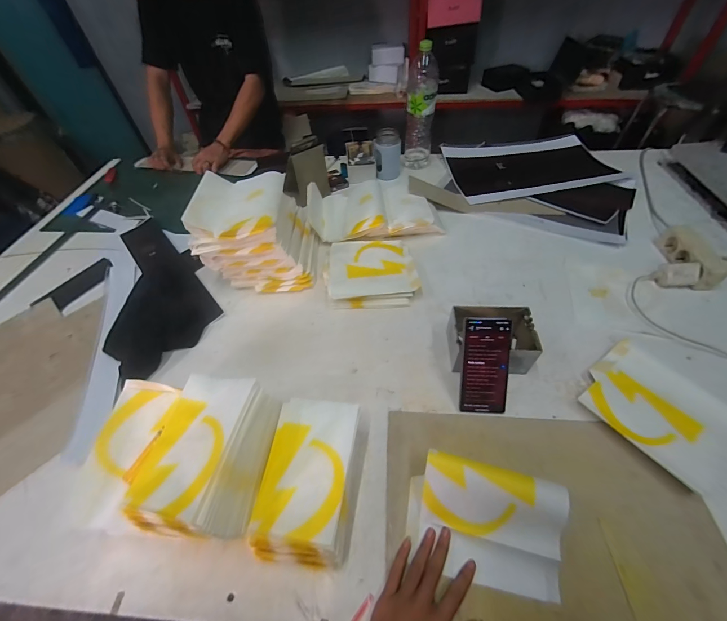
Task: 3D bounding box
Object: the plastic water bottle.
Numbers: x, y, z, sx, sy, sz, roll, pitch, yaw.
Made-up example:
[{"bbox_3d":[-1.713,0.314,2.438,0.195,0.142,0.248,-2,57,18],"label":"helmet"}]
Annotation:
[{"bbox_3d":[0.171,-0.588,0.941,0.085,0.319,0.076,6,52,9],"label":"plastic water bottle"}]

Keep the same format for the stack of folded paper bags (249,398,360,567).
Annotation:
[{"bbox_3d":[-0.075,0.235,0.454,0.127,0.085,0.190,4,52,7],"label":"stack of folded paper bags"}]

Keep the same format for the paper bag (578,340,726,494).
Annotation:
[{"bbox_3d":[0.471,0.152,0.498,0.191,0.022,0.190,-31,56,-19],"label":"paper bag"}]

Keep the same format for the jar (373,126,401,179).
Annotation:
[{"bbox_3d":[0.078,-0.496,0.993,0.086,0.130,0.085,-2,51,2],"label":"jar"}]

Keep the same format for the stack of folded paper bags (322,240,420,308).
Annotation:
[{"bbox_3d":[0.018,-0.092,0.745,0.206,0.041,0.199,-4,51,1],"label":"stack of folded paper bags"}]

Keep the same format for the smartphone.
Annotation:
[{"bbox_3d":[0.201,0.093,0.518,0.075,0.163,0.008,1,12,7],"label":"smartphone"}]

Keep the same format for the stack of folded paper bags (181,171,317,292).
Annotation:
[{"bbox_3d":[-0.234,-0.174,0.711,0.229,0.190,0.184,-1,51,3],"label":"stack of folded paper bags"}]

